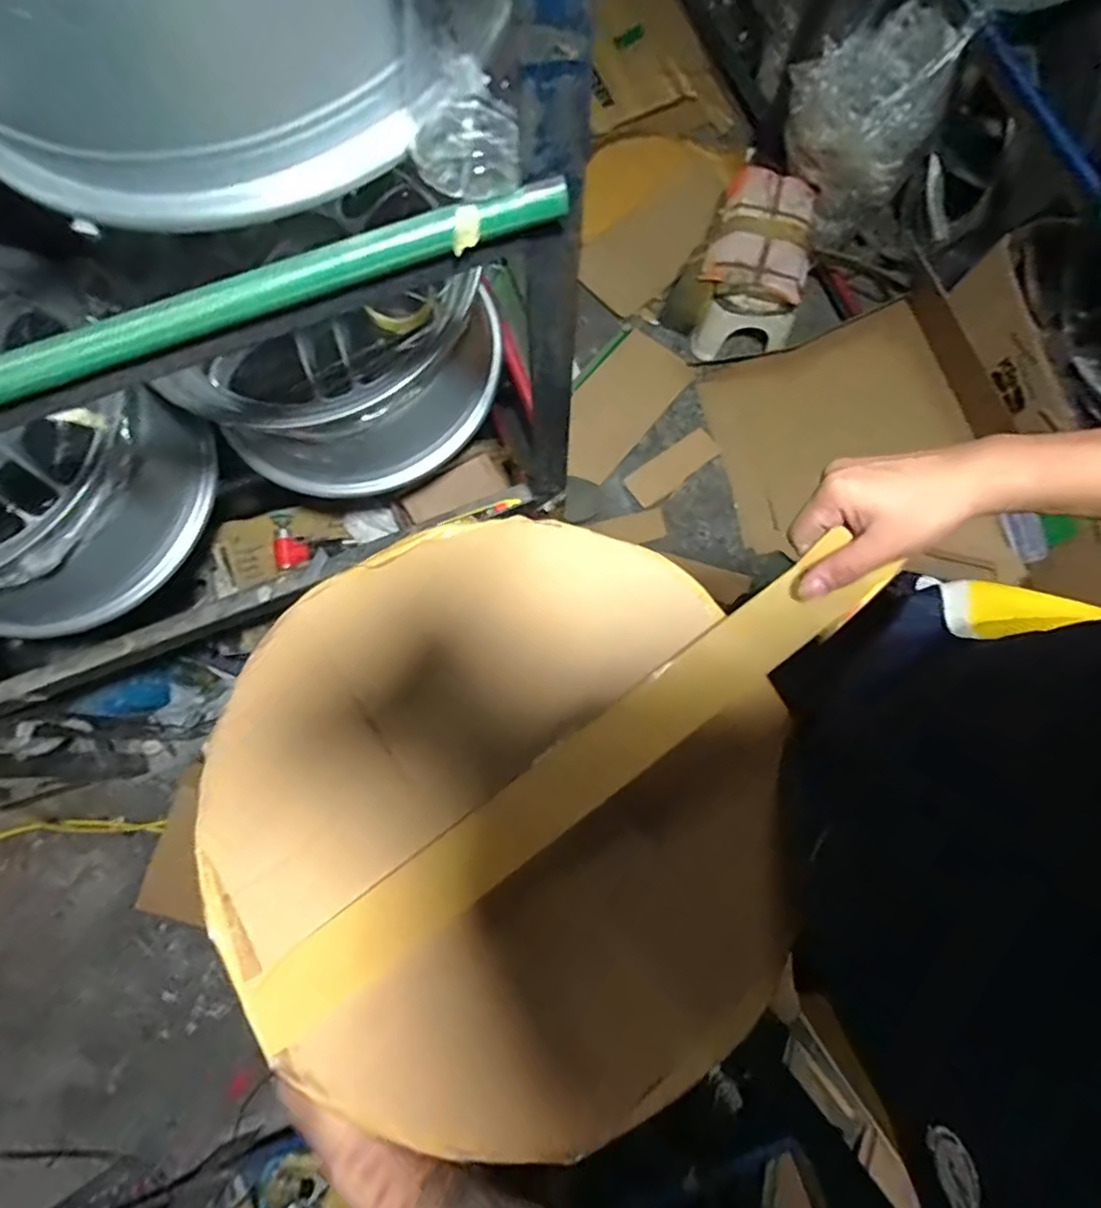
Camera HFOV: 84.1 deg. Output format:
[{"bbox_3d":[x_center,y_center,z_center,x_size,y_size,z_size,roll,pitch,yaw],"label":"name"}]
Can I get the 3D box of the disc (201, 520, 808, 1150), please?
[{"bbox_3d":[-0.039,0.137,0.436,0.397,0.027,0.403,0,77,0],"label":"disc"}]

